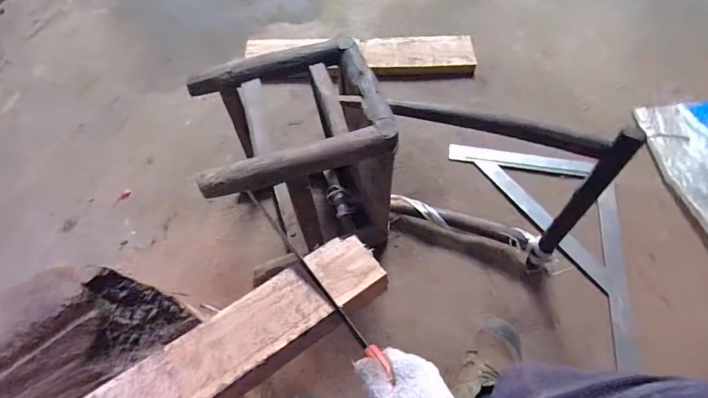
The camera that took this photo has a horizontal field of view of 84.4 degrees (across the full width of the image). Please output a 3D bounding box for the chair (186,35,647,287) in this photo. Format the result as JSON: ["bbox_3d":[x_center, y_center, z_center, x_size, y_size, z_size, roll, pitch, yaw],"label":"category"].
[{"bbox_3d":[0.080,-0.066,0.774,0.640,0.373,0.364,-7,61,-3],"label":"chair"}]

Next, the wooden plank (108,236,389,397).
[{"bbox_3d":[-0.276,0.271,0.423,0.745,0.023,0.123,-32,44,-19],"label":"wooden plank"}]

